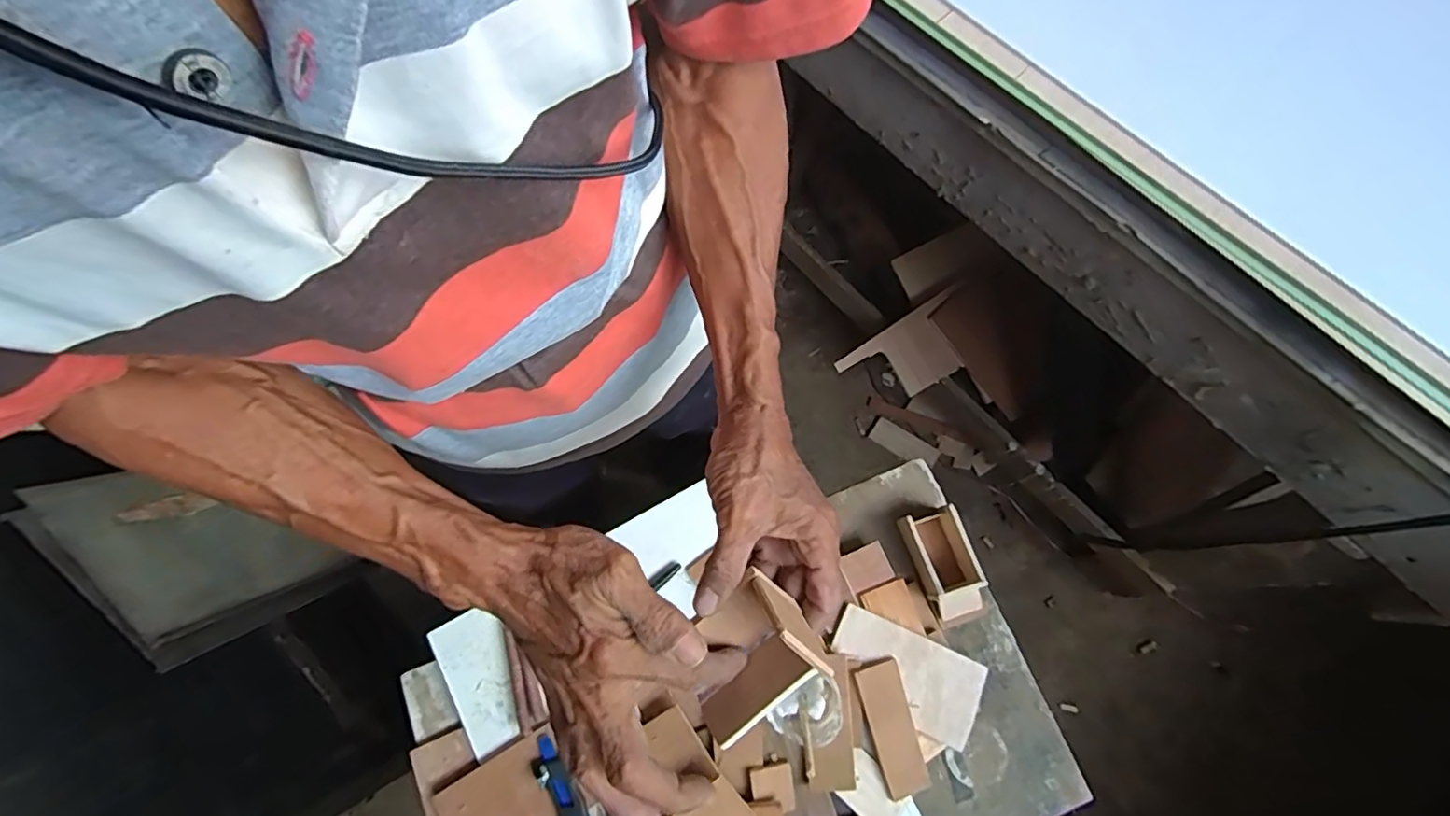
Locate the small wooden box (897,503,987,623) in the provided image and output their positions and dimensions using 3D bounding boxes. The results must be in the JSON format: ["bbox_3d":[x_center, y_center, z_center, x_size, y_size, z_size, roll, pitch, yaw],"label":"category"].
[{"bbox_3d":[0.214,0.152,0.597,0.051,0.041,0.102,-21,75,-4],"label":"small wooden box"}]

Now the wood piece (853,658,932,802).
[{"bbox_3d":[0.152,0.291,0.554,0.041,0.011,0.110,-15,75,-2],"label":"wood piece"}]

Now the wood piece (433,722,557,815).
[{"bbox_3d":[-0.202,0.364,0.557,0.113,0.010,0.084,-32,76,-6],"label":"wood piece"}]

